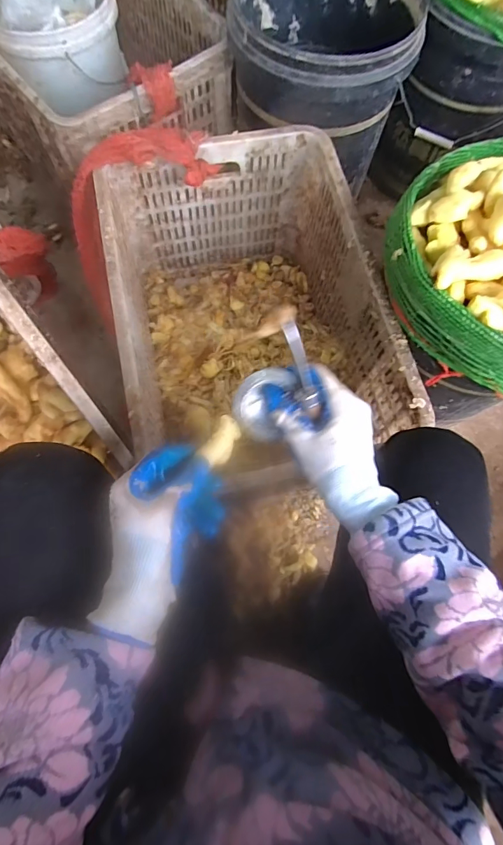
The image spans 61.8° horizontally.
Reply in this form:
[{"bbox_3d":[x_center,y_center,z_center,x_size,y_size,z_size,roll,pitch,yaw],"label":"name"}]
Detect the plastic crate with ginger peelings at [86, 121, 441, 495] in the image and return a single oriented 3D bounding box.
[{"bbox_3d":[-0.011,-0.159,0.696,0.356,0.277,0.484,-13,73,-6],"label":"plastic crate with ginger peelings"}]

